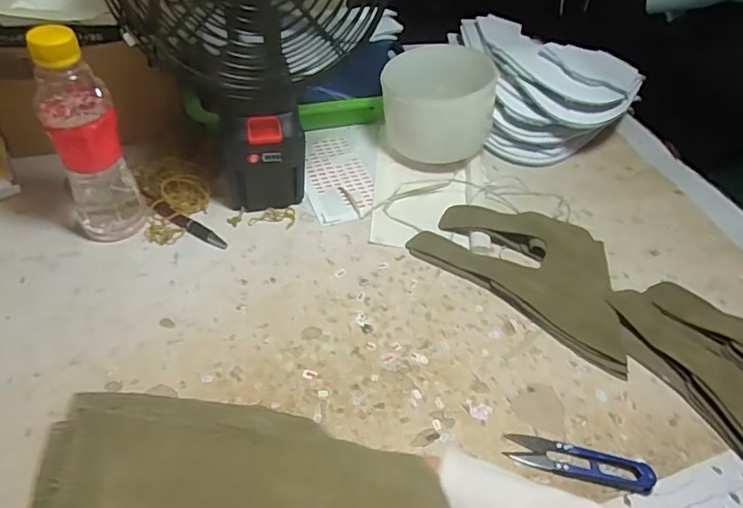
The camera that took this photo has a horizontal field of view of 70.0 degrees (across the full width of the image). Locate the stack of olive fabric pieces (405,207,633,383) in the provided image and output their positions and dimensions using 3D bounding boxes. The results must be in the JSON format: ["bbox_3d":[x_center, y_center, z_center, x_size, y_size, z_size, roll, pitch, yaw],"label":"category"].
[{"bbox_3d":[0.153,0.005,0.507,0.206,0.015,0.139,28,51,18],"label":"stack of olive fabric pieces"}]

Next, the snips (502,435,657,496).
[{"bbox_3d":[0.151,0.150,0.385,0.100,0.013,0.026,13,48,6],"label":"snips"}]

